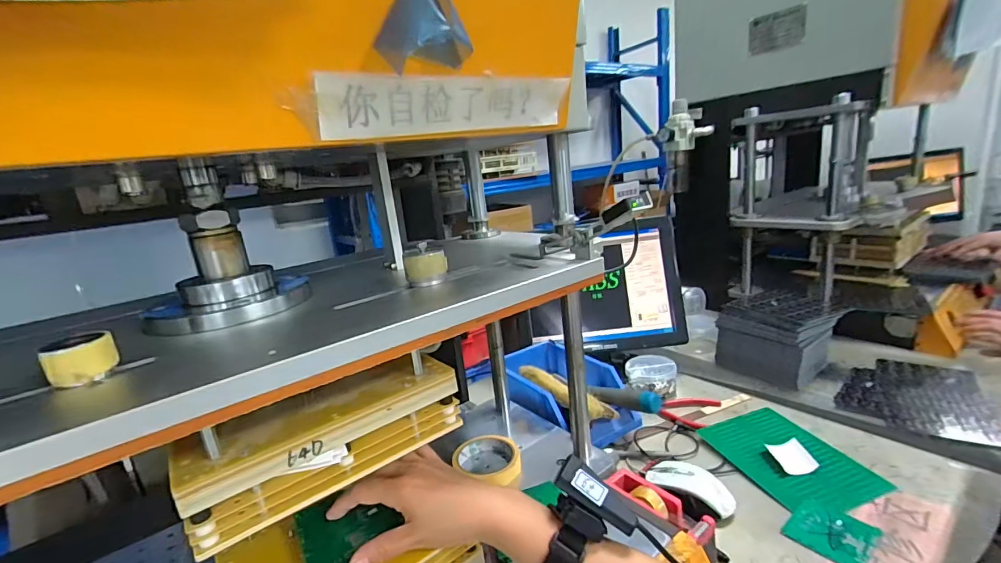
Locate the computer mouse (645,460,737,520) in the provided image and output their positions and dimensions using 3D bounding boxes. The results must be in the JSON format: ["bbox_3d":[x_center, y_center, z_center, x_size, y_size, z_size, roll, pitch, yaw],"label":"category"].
[{"bbox_3d":[0.259,0.285,0.615,0.065,0.038,0.116,-16,18,-30],"label":"computer mouse"}]

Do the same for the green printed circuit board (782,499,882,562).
[{"bbox_3d":[0.410,0.308,0.549,0.079,0.008,0.082,-24,22,-32],"label":"green printed circuit board"}]

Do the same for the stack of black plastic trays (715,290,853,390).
[{"bbox_3d":[0.598,0.106,0.948,0.206,0.132,0.172,-14,17,-27],"label":"stack of black plastic trays"}]

